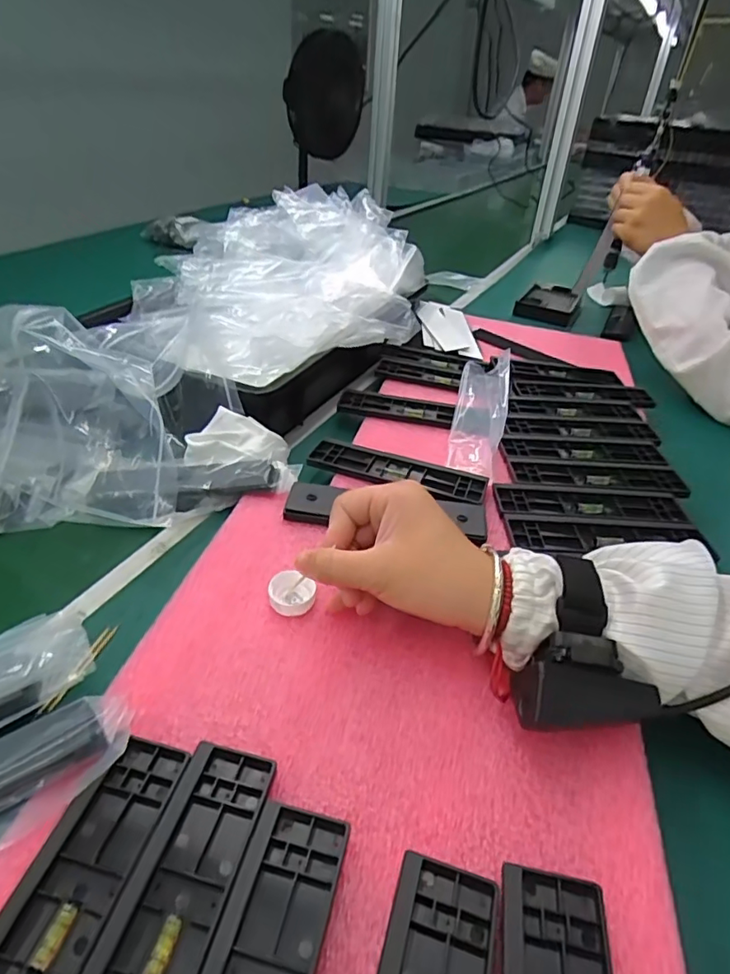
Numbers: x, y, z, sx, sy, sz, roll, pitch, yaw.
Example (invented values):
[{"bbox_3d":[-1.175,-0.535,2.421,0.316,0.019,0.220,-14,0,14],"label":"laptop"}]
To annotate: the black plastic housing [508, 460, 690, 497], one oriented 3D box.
[{"bbox_3d":[0.215,-0.009,0.508,0.155,0.009,0.046,2,36,-1],"label":"black plastic housing"}]

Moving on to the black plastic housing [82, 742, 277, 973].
[{"bbox_3d":[-0.084,0.181,0.219,0.042,0.006,0.158,10,37,10],"label":"black plastic housing"}]

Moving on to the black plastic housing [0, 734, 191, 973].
[{"bbox_3d":[-0.128,0.177,0.219,0.042,0.009,0.157,10,37,10],"label":"black plastic housing"}]

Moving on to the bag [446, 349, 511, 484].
[{"bbox_3d":[0.117,-0.083,0.559,0.050,0.046,0.191,10,37,9],"label":"bag"}]

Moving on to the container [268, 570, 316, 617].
[{"bbox_3d":[-0.049,0.070,0.364,0.028,0.016,0.027,2,36,-1],"label":"container"}]

